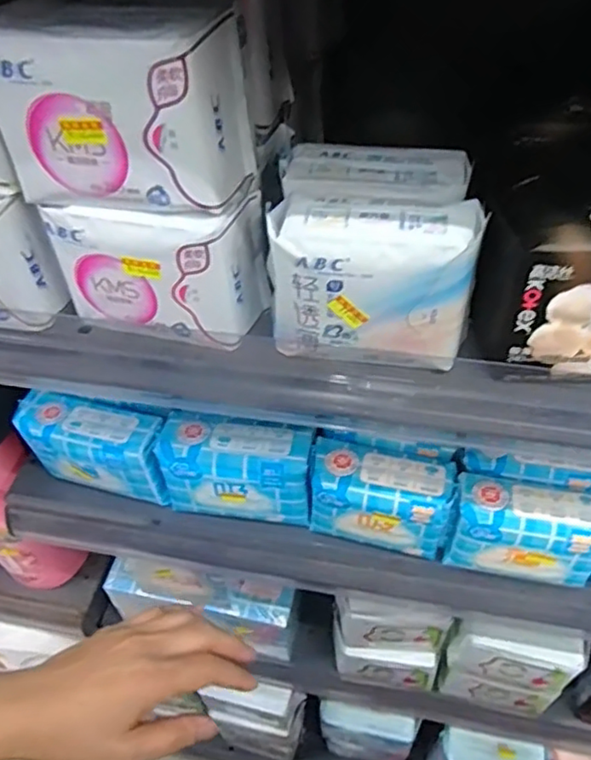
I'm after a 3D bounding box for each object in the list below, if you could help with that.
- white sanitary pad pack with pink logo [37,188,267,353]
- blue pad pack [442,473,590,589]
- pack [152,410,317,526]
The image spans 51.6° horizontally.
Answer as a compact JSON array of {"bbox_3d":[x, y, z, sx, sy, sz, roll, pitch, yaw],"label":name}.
[{"bbox_3d":[-0.076,-0.070,0.349,0.110,0.084,0.047,9,50,10],"label":"white sanitary pad pack with pink logo"},{"bbox_3d":[0.183,0.120,0.474,0.119,0.077,0.045,10,50,11],"label":"blue pad pack"},{"bbox_3d":[-0.048,0.076,0.526,0.125,0.079,0.053,5,49,7],"label":"pack"}]

